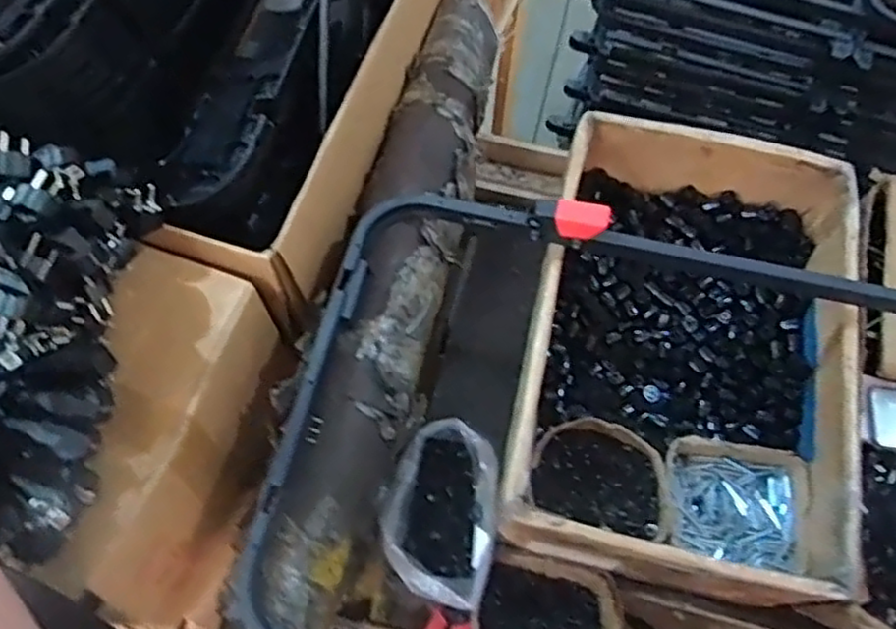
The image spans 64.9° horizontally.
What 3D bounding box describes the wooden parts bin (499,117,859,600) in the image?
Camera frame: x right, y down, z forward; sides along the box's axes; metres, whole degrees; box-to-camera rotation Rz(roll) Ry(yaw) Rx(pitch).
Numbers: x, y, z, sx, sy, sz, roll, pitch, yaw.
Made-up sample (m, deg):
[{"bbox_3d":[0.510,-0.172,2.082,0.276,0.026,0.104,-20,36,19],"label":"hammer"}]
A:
[{"bbox_3d":[0.277,0.040,0.840,0.347,0.160,0.521,13,67,6],"label":"wooden parts bin"}]

